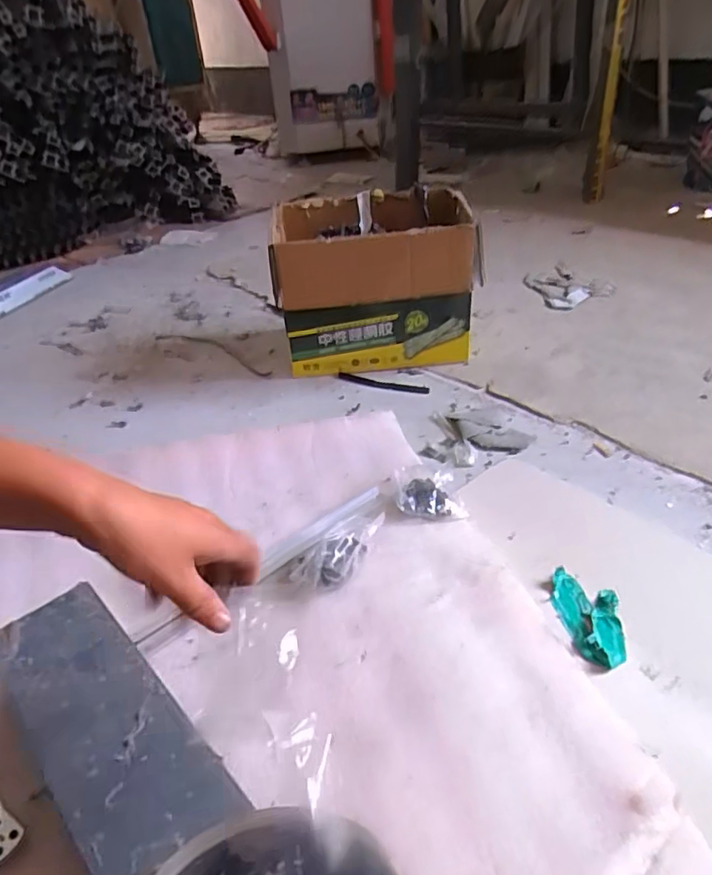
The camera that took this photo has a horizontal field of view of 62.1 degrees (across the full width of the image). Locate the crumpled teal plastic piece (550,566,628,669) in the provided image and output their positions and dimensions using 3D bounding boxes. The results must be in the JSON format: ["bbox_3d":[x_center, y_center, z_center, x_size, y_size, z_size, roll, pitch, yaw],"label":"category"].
[{"bbox_3d":[0.230,0.175,0.585,0.063,0.017,0.109,4,37,13],"label":"crumpled teal plastic piece"}]

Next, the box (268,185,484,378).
[{"bbox_3d":[0.032,-0.269,1.041,0.324,0.237,0.238,-4,36,2],"label":"box"}]

